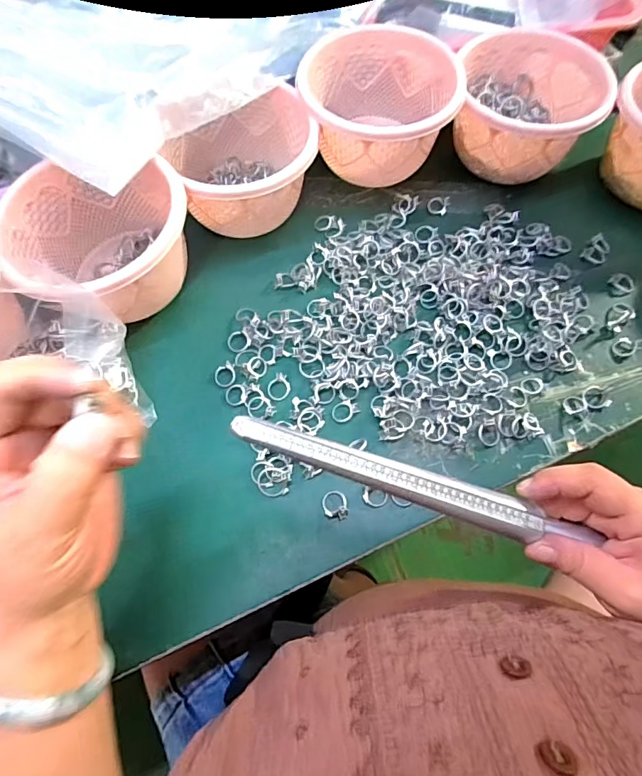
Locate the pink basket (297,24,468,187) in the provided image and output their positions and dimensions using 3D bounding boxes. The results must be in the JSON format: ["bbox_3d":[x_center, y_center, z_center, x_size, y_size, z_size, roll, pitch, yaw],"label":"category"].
[{"bbox_3d":[0.053,-0.266,0.447,0.142,0.078,0.131,-11,67,-5],"label":"pink basket"}]

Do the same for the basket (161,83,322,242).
[{"bbox_3d":[-0.074,-0.209,0.430,0.130,0.075,0.132,-25,67,-13],"label":"basket"}]

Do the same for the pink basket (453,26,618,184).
[{"bbox_3d":[0.201,-0.277,0.462,0.135,0.081,0.132,9,67,4],"label":"pink basket"}]

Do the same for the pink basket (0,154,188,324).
[{"bbox_3d":[-0.181,-0.120,0.389,0.141,0.092,0.142,0,64,-1],"label":"pink basket"}]

